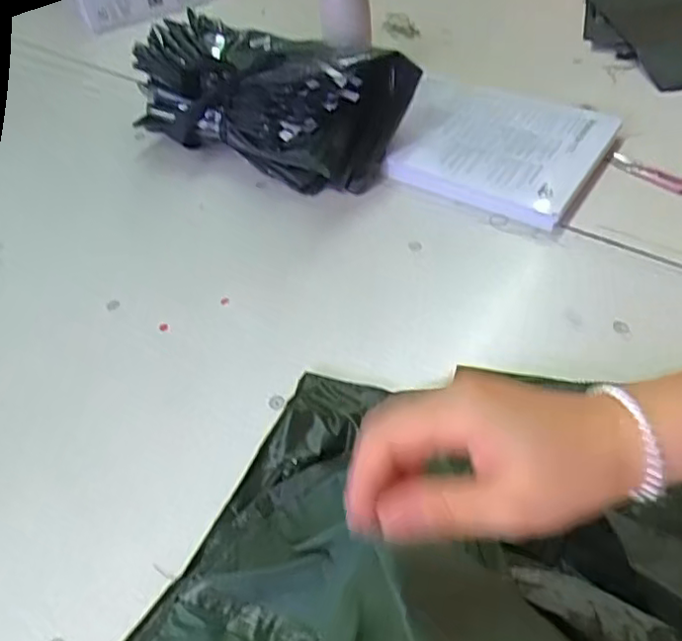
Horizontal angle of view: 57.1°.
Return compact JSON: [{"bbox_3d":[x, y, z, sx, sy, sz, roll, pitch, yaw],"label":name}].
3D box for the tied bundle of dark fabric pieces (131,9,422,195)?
[{"bbox_3d":[-0.101,-0.285,0.787,0.369,0.131,0.157,19,53,22],"label":"tied bundle of dark fabric pieces"}]

